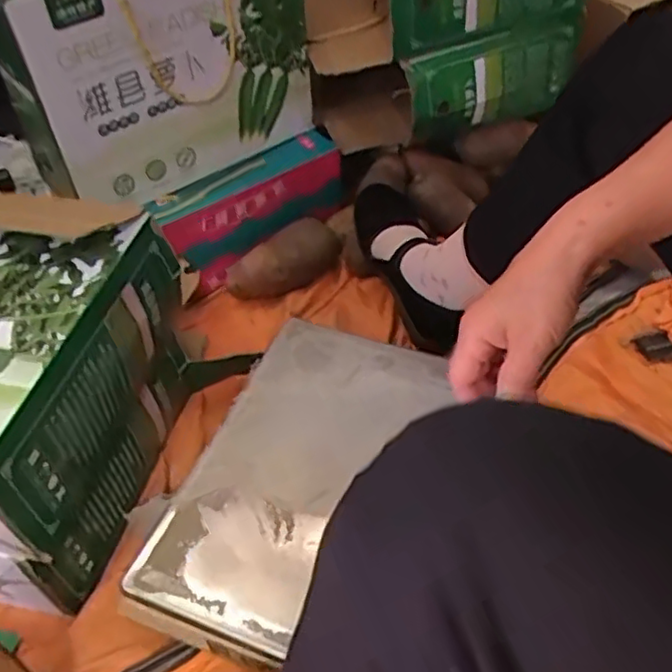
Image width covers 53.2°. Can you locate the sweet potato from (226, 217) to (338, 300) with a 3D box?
[{"bbox_3d":[-0.067,-0.103,0.905,0.169,0.052,0.065,-37,55,-27],"label":"sweet potato"}]

